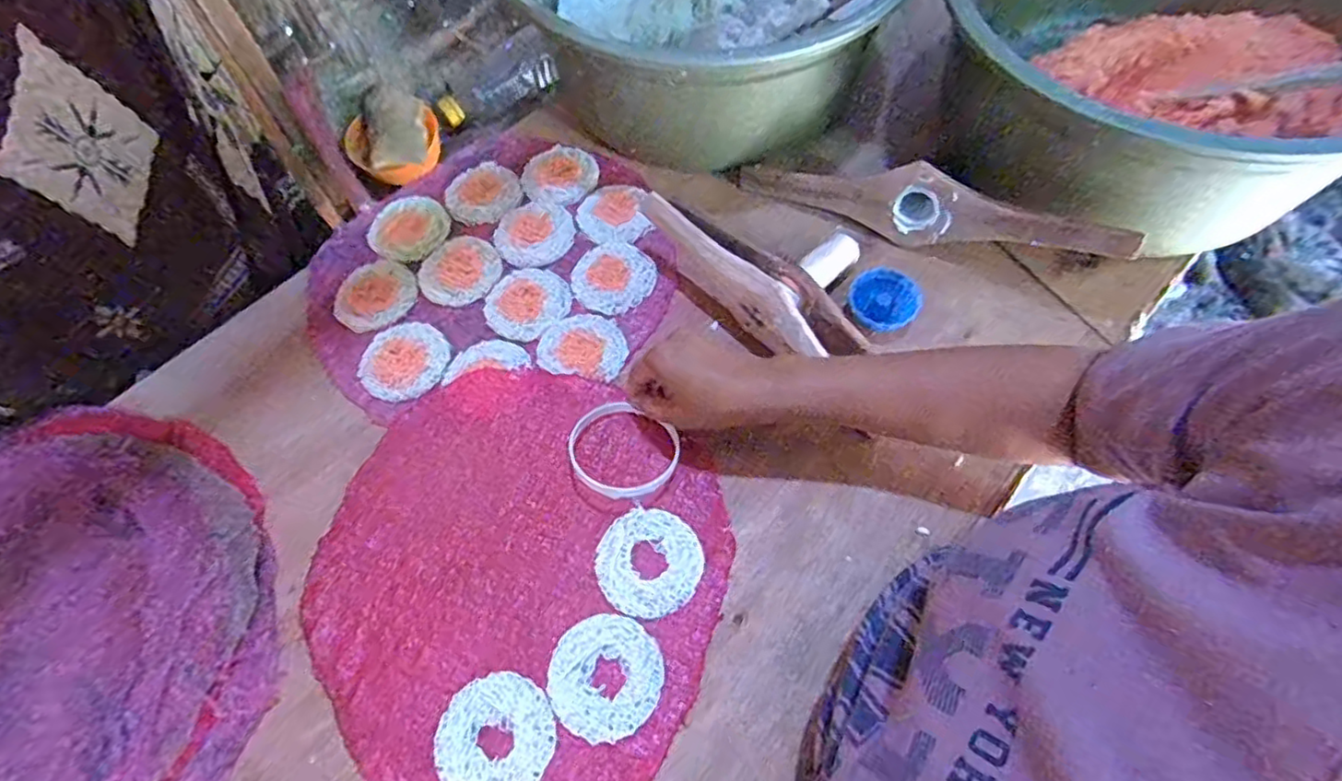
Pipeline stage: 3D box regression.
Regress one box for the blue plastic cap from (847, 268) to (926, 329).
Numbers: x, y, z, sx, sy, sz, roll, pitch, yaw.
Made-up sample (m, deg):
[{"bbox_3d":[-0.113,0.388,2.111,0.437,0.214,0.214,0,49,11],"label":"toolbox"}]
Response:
[{"bbox_3d":[0.196,-0.083,0.596,0.064,0.023,0.057,14,63,9],"label":"blue plastic cap"}]

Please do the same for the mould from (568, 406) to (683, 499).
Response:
[{"bbox_3d":[-0.041,0.052,0.533,0.087,0.013,0.085,7,49,-8],"label":"mould"}]

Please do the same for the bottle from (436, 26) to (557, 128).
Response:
[{"bbox_3d":[-0.233,-0.409,0.859,0.166,0.066,0.055,-29,64,-11],"label":"bottle"}]

